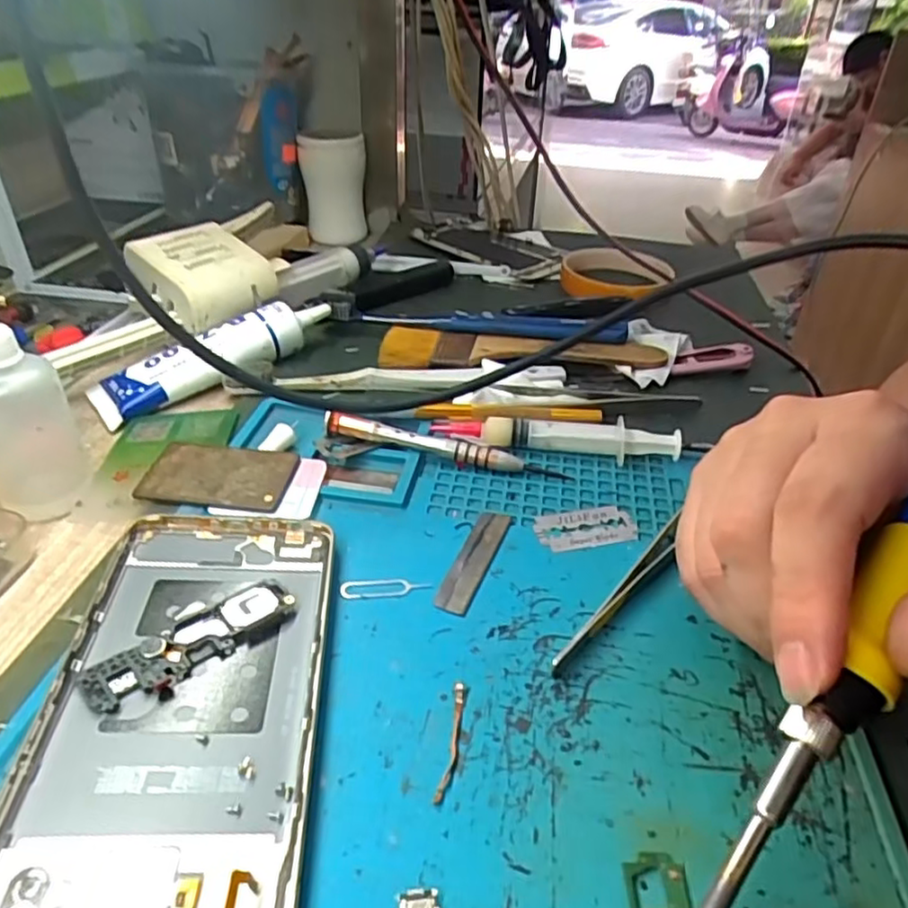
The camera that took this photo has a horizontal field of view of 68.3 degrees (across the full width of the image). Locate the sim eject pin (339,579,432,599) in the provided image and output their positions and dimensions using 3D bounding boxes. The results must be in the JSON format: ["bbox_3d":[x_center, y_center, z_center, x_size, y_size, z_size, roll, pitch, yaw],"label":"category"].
[{"bbox_3d":[-0.025,0.049,0.245,0.033,0.004,0.008,-3,42,-6],"label":"sim eject pin"}]

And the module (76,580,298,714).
[{"bbox_3d":[-0.083,0.060,0.215,0.019,0.006,0.066,30,44,34],"label":"module"}]

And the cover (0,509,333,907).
[{"bbox_3d":[-0.079,0.075,0.195,0.075,0.015,0.159,-1,35,-5],"label":"cover"}]

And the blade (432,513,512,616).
[{"bbox_3d":[0.008,0.039,0.258,0.013,0.004,0.056,14,37,16],"label":"blade"}]

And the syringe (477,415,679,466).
[{"bbox_3d":[0.059,-0.007,0.314,0.090,0.015,0.012,7,35,8],"label":"syringe"}]

